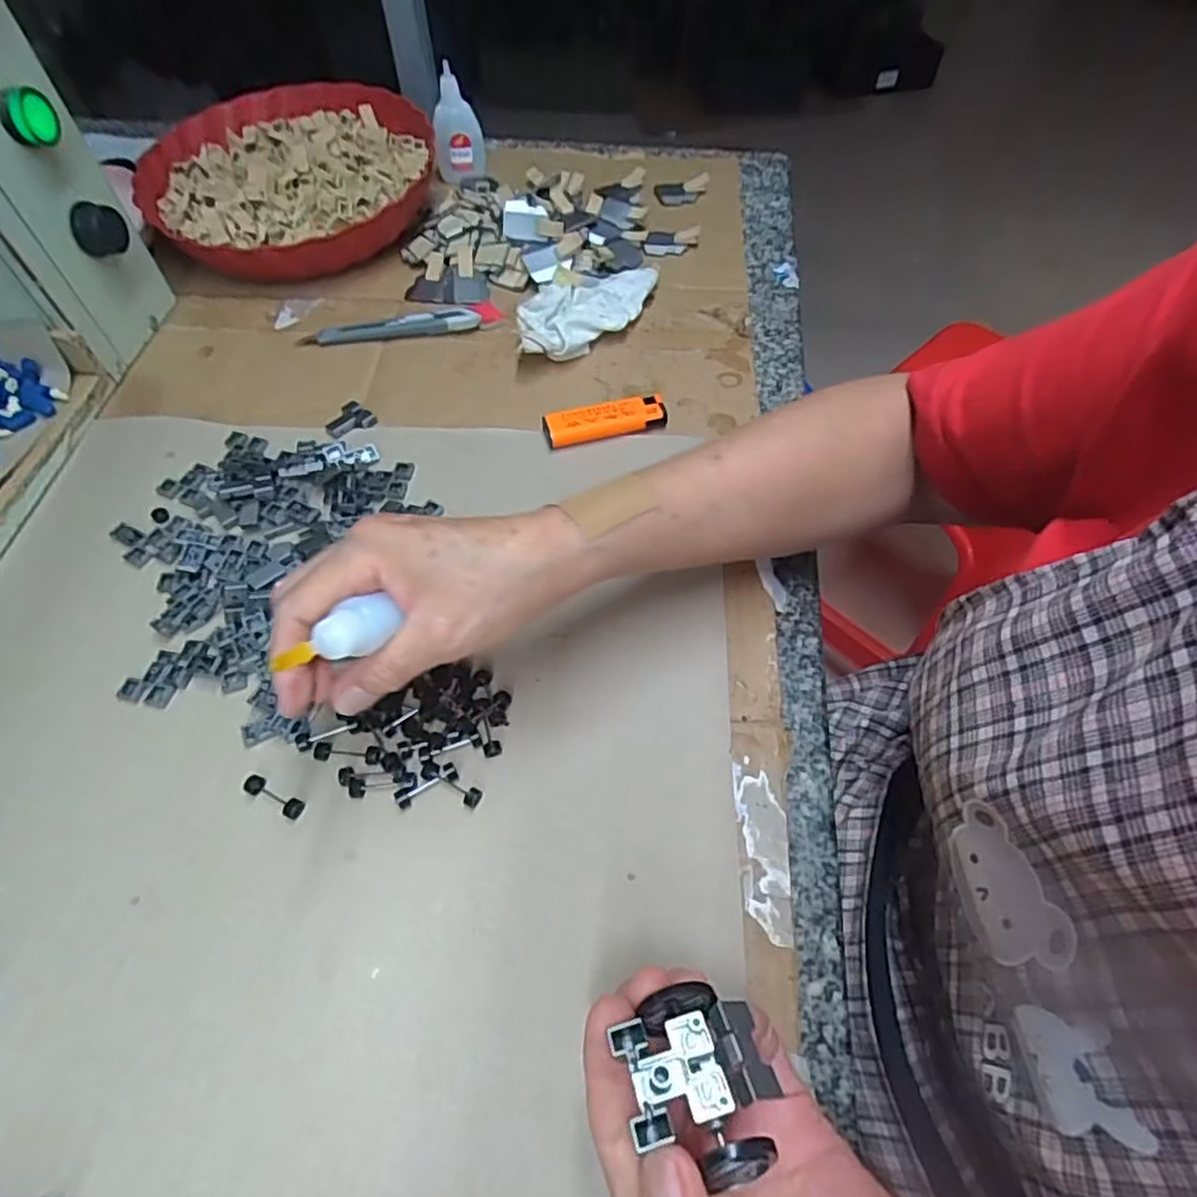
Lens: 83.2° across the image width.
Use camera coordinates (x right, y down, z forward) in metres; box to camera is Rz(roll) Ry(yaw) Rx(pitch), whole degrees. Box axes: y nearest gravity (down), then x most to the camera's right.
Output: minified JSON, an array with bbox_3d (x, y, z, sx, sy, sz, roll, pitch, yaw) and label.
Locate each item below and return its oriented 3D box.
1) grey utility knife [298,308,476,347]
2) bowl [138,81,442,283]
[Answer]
[{"bbox_3d":[-0.157,-0.203,0.509,0.132,0.012,0.020,-6,58,-3],"label":"grey utility knife"},{"bbox_3d":[-0.264,-0.364,0.584,0.233,0.058,0.244,0,58,0],"label":"bowl"}]

